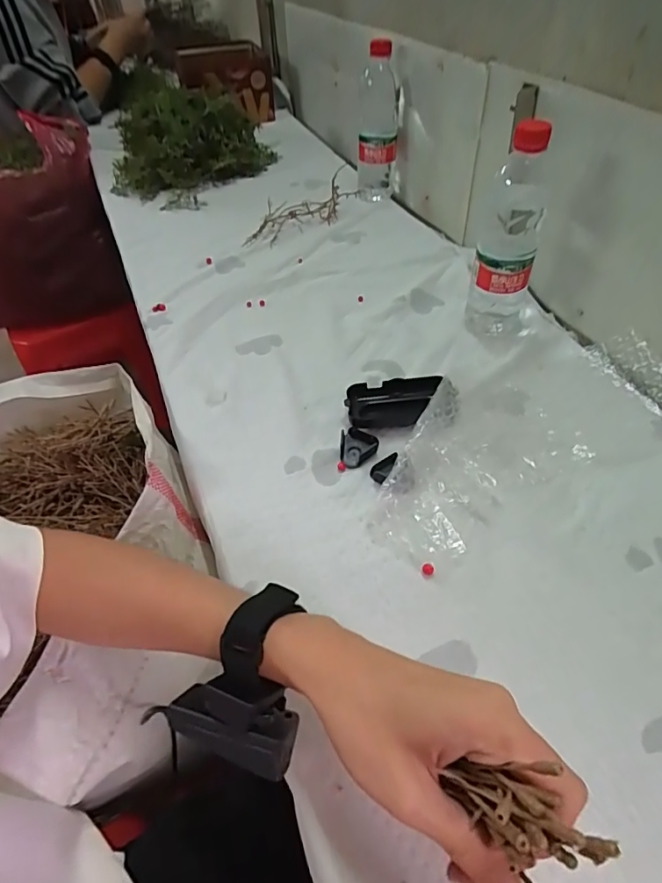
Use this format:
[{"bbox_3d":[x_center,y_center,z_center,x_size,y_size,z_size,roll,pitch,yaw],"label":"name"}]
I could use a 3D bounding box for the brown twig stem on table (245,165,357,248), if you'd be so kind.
[{"bbox_3d":[-0.051,-0.374,0.800,0.209,0.057,0.065,-29,53,-20],"label":"brown twig stem on table"}]

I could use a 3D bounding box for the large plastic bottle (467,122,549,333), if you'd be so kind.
[{"bbox_3d":[0.186,-0.205,0.528,0.066,0.208,0.064,14,51,15],"label":"large plastic bottle"}]

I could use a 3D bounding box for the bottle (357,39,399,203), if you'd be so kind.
[{"bbox_3d":[0.075,-0.486,0.787,0.068,0.208,0.078,1,49,4],"label":"bottle"}]

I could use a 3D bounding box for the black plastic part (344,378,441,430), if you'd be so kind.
[{"bbox_3d":[0.063,-0.039,0.512,0.093,0.026,0.047,-7,49,-2],"label":"black plastic part"}]

